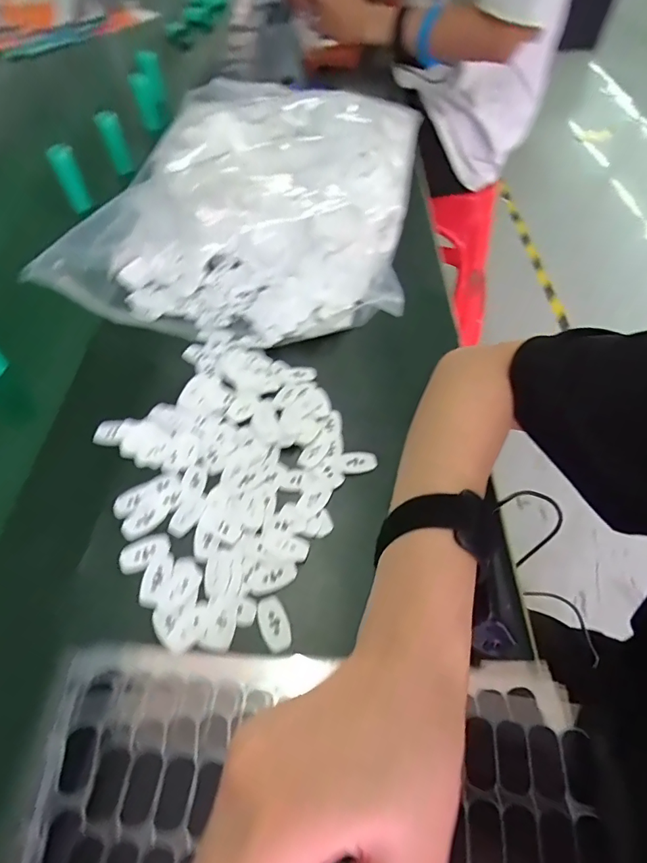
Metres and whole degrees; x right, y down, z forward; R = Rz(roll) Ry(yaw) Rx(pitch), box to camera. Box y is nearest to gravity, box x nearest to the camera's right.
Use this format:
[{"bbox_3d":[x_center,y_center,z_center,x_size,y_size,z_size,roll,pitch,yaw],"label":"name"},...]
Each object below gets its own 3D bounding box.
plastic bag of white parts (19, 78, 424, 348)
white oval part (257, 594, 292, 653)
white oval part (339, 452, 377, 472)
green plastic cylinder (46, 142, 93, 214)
[{"bbox_3d":[-0.070,-0.263,0.513,0.320,0.080,0.384,6,54,7],"label":"plastic bag of white parts"},{"bbox_3d":[-0.030,0.117,0.286,0.017,0.004,0.034,-20,56,-12],"label":"white oval part"},{"bbox_3d":[0.027,0.022,0.353,0.028,0.004,0.018,-10,54,-6],"label":"white oval part"},{"bbox_3d":[-0.309,-0.309,0.571,0.027,0.074,0.019,-26,57,-16],"label":"green plastic cylinder"}]

